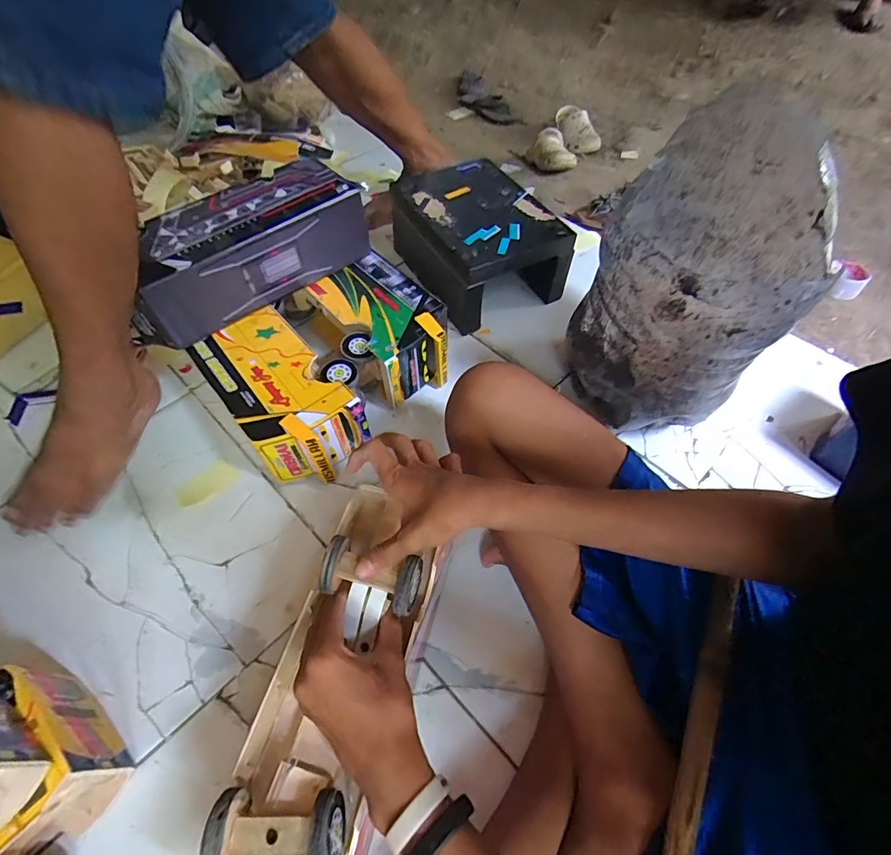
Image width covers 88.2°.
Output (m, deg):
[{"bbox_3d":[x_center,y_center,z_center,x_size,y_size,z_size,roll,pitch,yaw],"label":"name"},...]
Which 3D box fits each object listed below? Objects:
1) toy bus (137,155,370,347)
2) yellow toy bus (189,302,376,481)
[{"bbox_3d":[-0.282,-0.260,0.660,0.318,0.114,0.135,-32,62,-19],"label":"toy bus"},{"bbox_3d":[-0.216,-0.044,0.648,0.159,0.112,0.247,-36,63,-21],"label":"yellow toy bus"}]

